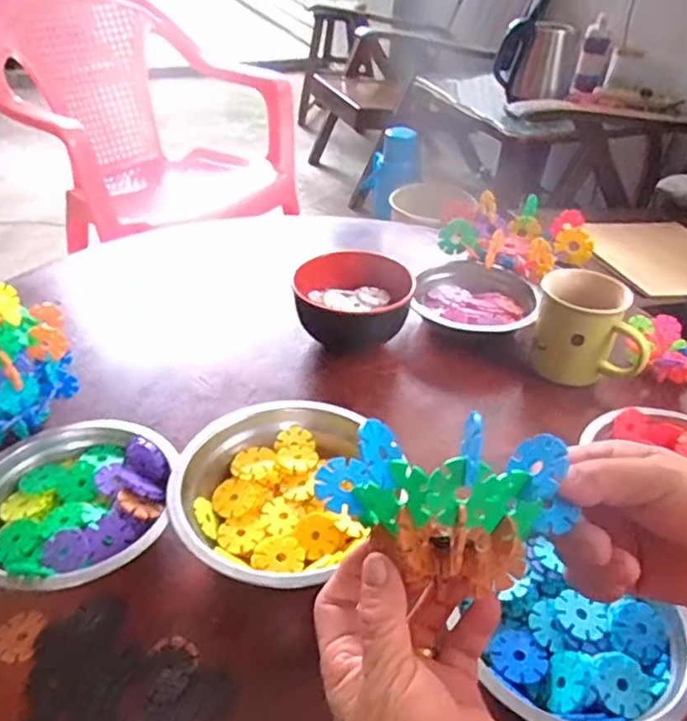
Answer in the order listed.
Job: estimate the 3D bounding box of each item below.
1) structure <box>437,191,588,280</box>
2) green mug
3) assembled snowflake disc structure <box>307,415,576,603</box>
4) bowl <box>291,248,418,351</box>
[{"bbox_3d":[0.203,-0.147,0.761,0.171,0.054,0.134,21,42,18],"label":"structure"},{"bbox_3d":[0.235,-0.029,0.624,0.101,0.086,0.074,12,38,11],"label":"green mug"},{"bbox_3d":[0.047,0.059,0.285,0.115,0.064,0.058,7,39,1],"label":"assembled snowflake disc structure"},{"bbox_3d":[0.006,-0.064,0.667,0.124,0.055,0.099,0,37,-4],"label":"bowl"}]

